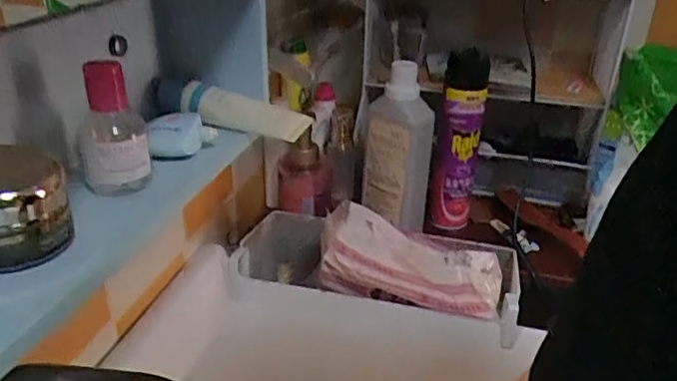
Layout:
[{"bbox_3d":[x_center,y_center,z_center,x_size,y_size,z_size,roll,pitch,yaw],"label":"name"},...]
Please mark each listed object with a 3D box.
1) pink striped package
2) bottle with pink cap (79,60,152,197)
[{"bbox_3d":[0.094,0.101,0.774,0.238,0.096,0.081,9,28,13],"label":"pink striped package"},{"bbox_3d":[-0.172,-0.046,0.440,0.048,0.095,0.043,-8,29,-18],"label":"bottle with pink cap"}]

